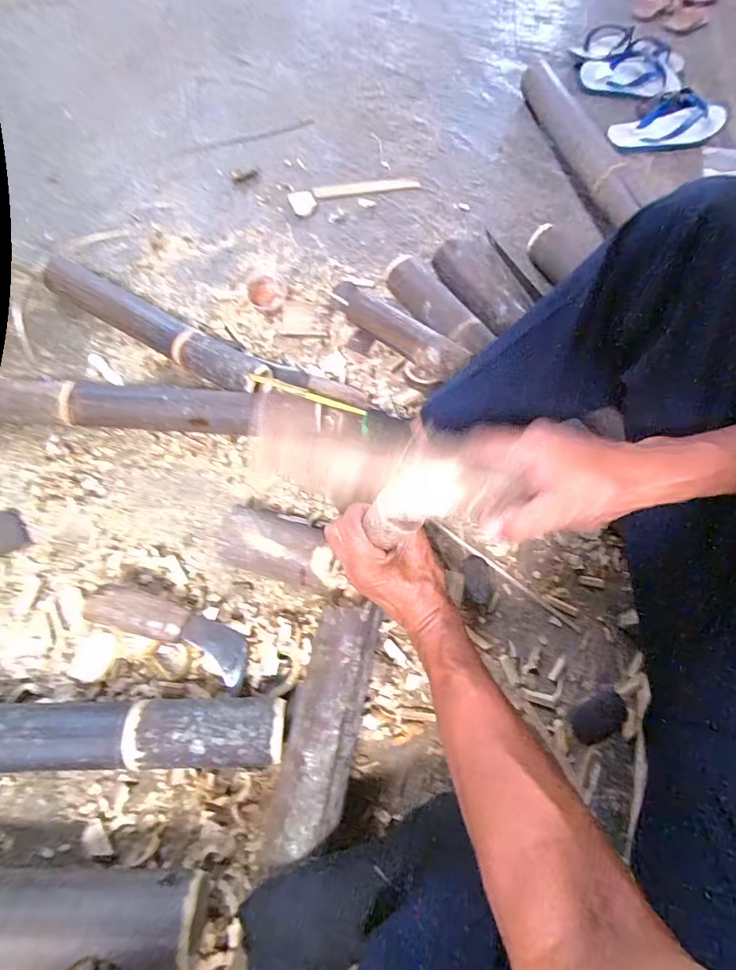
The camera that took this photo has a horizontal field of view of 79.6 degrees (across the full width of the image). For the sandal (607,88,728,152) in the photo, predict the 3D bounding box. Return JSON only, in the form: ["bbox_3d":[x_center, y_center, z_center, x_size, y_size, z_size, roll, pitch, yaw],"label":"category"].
[{"bbox_3d":[0.706,-0.856,1.043,0.255,0.053,0.138,-5,71,11],"label":"sandal"}]

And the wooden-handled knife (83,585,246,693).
[{"bbox_3d":[-0.229,0.172,0.521,0.193,0.050,0.058,24,66,5],"label":"wooden-handled knife"}]

